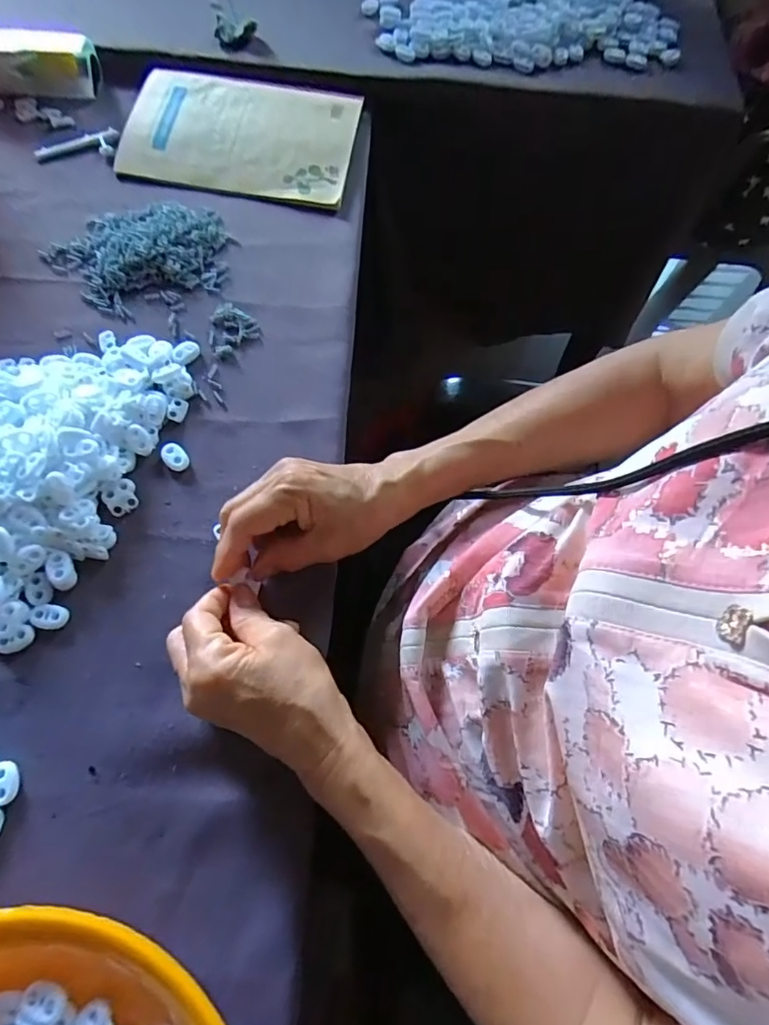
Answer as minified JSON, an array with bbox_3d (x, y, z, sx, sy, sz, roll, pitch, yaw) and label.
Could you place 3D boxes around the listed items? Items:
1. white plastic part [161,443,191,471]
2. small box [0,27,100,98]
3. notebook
[{"bbox_3d":[-0.149,-0.039,0.369,0.015,0.004,0.023,-42,76,-17],"label":"white plastic part"},{"bbox_3d":[-0.353,-0.421,0.481,0.159,0.035,0.036,-1,69,-3],"label":"small box"},{"bbox_3d":[-0.134,-0.354,0.479,0.209,0.014,0.141,11,69,1],"label":"notebook"}]

